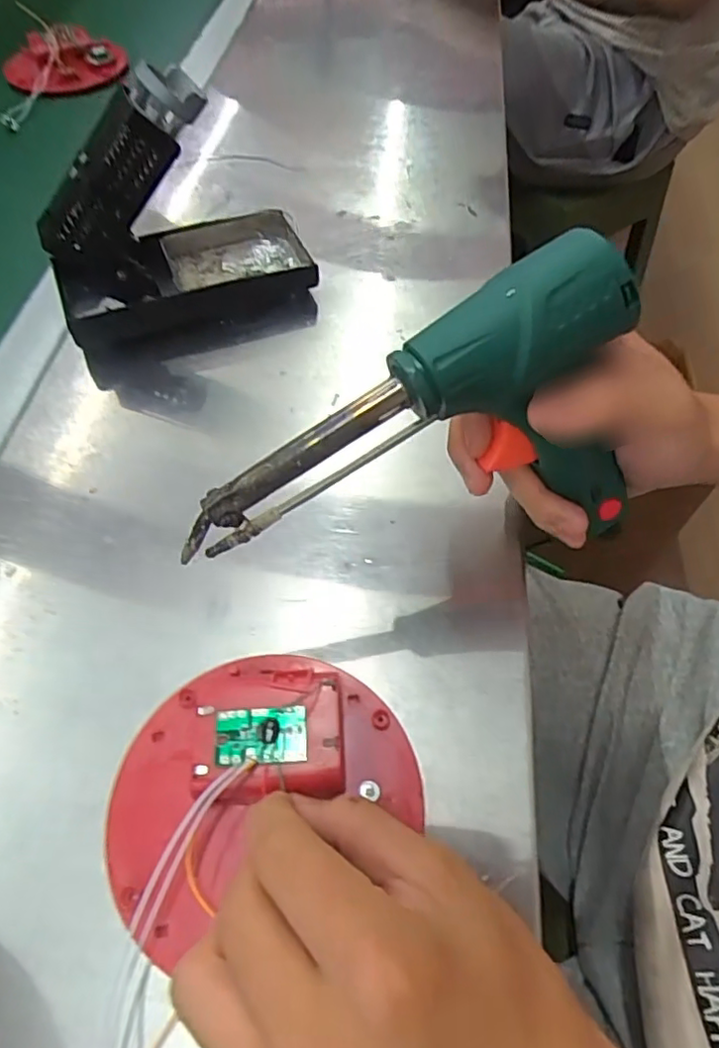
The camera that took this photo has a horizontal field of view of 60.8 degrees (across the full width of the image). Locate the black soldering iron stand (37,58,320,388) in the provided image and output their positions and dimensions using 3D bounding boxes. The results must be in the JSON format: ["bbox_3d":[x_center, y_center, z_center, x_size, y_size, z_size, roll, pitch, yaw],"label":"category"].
[{"bbox_3d":[-0.116,-0.191,0.386,0.158,0.137,0.088,-18,59,-12],"label":"black soldering iron stand"}]

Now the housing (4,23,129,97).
[{"bbox_3d":[-0.320,-0.504,0.667,0.124,0.038,0.066,-19,60,-13],"label":"housing"}]

